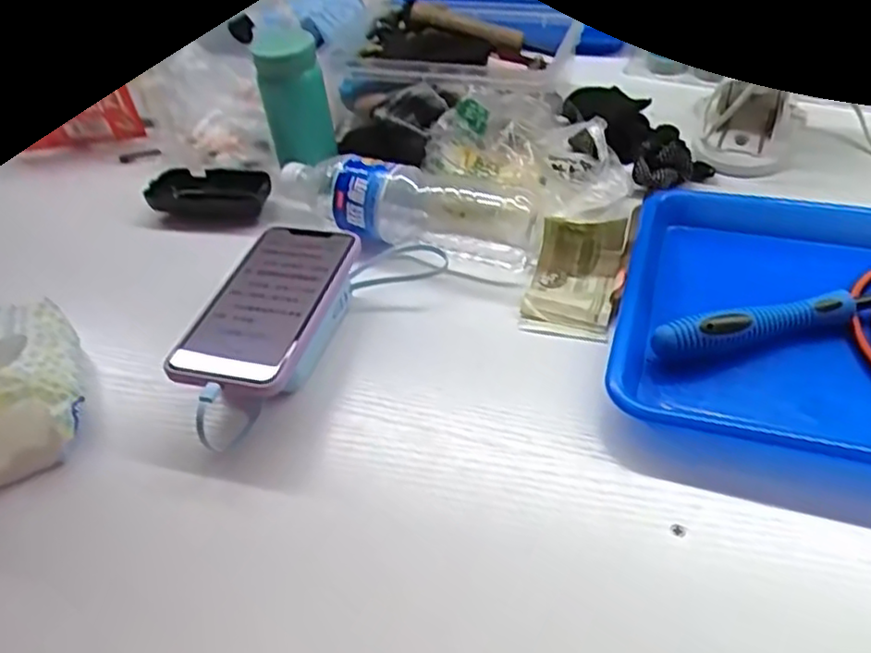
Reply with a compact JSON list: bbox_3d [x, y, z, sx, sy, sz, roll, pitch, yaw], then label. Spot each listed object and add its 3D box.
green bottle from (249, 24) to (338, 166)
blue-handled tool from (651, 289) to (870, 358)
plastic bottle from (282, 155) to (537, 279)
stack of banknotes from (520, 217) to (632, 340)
[{"bbox_3d":[-0.129,-0.207,0.643,0.058,0.113,0.052,-12,44,-8],"label":"green bottle"},{"bbox_3d":[0.276,-0.017,0.467,0.272,0.030,0.023,-14,44,-9],"label":"blue-handled tool"},{"bbox_3d":[-0.027,-0.108,0.585,0.234,0.054,0.070,16,47,21],"label":"plastic bottle"},{"bbox_3d":[0.105,-0.039,0.527,0.065,0.034,0.102,12,46,17],"label":"stack of banknotes"}]

